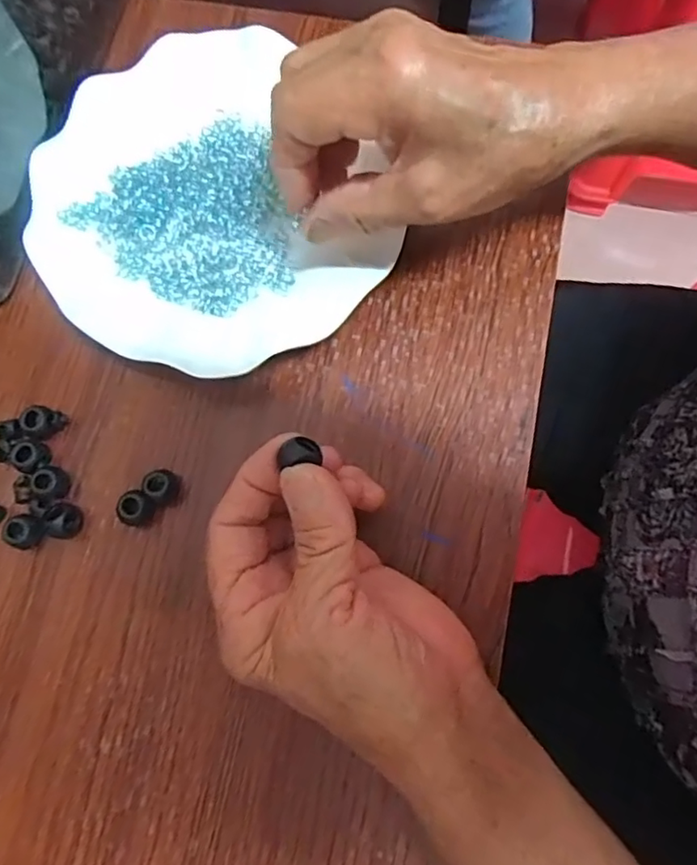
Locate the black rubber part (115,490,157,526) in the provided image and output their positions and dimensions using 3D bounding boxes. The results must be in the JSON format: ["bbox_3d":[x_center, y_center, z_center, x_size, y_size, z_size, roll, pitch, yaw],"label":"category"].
[{"bbox_3d":[-0.095,0.034,0.258,0.014,0.013,0.015,-1,75,2],"label":"black rubber part"}]

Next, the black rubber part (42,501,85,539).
[{"bbox_3d":[-0.127,0.040,0.257,0.013,0.015,0.015,-14,75,-2],"label":"black rubber part"}]

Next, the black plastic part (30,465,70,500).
[{"bbox_3d":[-0.136,0.023,0.262,0.013,0.011,0.014,-1,75,2],"label":"black plastic part"}]

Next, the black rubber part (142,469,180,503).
[{"bbox_3d":[-0.084,0.025,0.260,0.014,0.015,0.014,-1,75,2],"label":"black rubber part"}]

